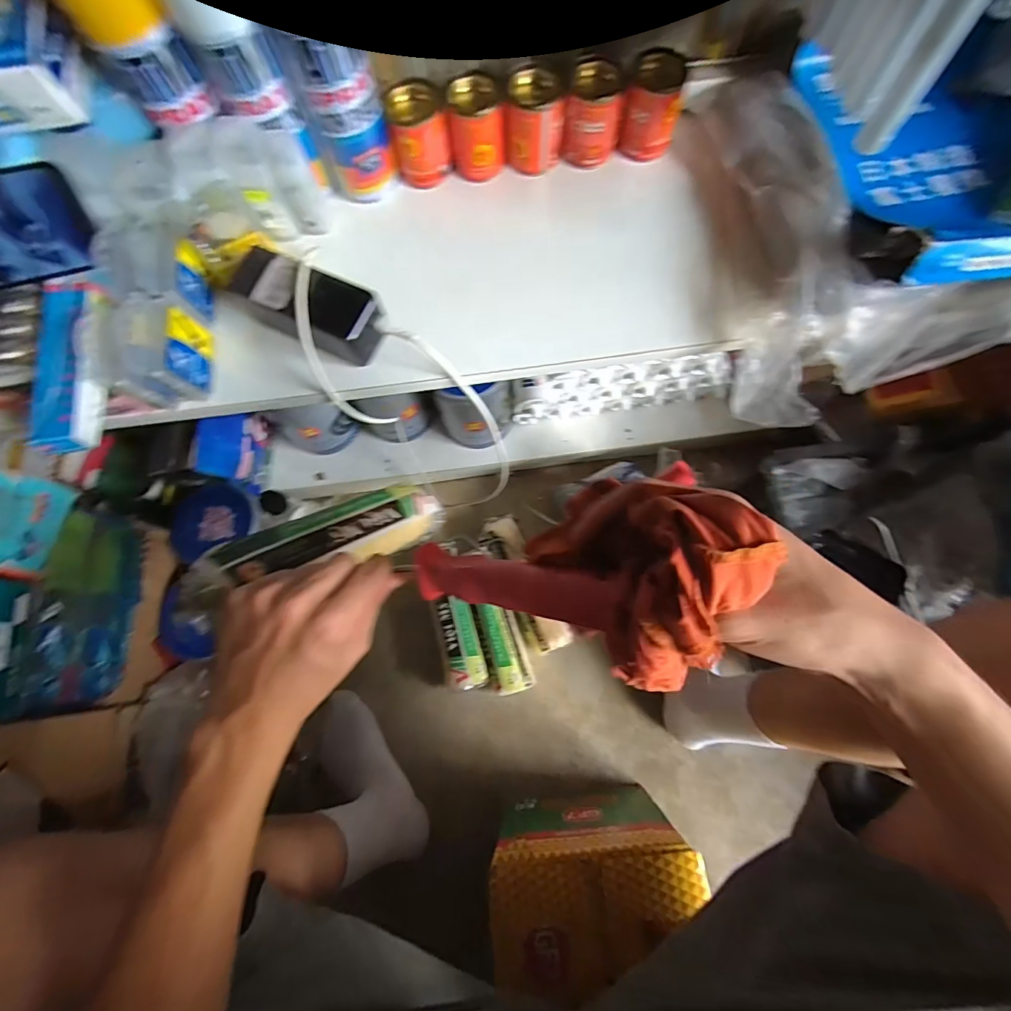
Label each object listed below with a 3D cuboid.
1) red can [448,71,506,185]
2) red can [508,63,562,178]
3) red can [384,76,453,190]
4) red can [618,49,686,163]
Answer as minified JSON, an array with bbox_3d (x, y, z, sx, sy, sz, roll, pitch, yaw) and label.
[{"bbox_3d":[-0.029,-0.370,0.449,0.050,0.068,0.045,-9,74,-1],"label":"red can"},{"bbox_3d":[0.029,-0.374,0.448,0.052,0.070,0.050,0,74,2],"label":"red can"},{"bbox_3d":[-0.086,-0.364,0.452,0.050,0.072,0.047,-37,76,-9],"label":"red can"},{"bbox_3d":[0.143,-0.384,0.443,0.048,0.070,0.047,0,74,2],"label":"red can"}]

